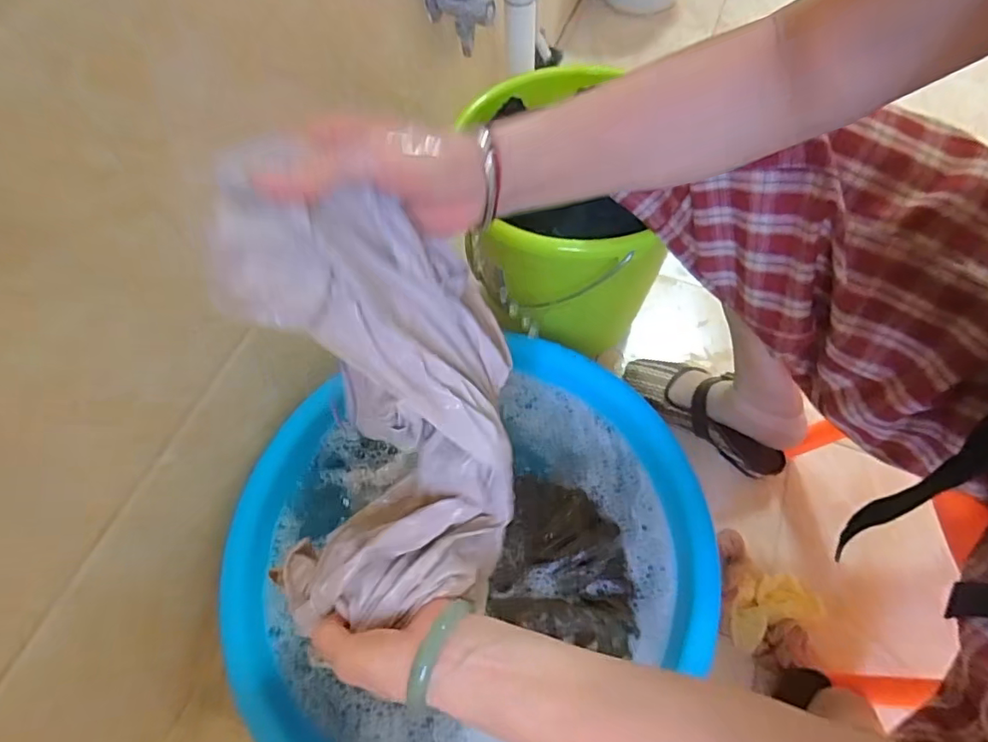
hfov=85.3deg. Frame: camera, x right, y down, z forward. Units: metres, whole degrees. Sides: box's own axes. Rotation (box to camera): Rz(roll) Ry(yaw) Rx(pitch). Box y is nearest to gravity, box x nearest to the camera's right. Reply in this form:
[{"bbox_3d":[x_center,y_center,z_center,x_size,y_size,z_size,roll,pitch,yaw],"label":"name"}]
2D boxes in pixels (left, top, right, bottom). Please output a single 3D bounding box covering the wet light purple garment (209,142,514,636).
[{"bbox_3d":[-0.077,0.018,0.333,0.166,0.283,0.087,-9,26,-2],"label":"wet light purple garment"}]

